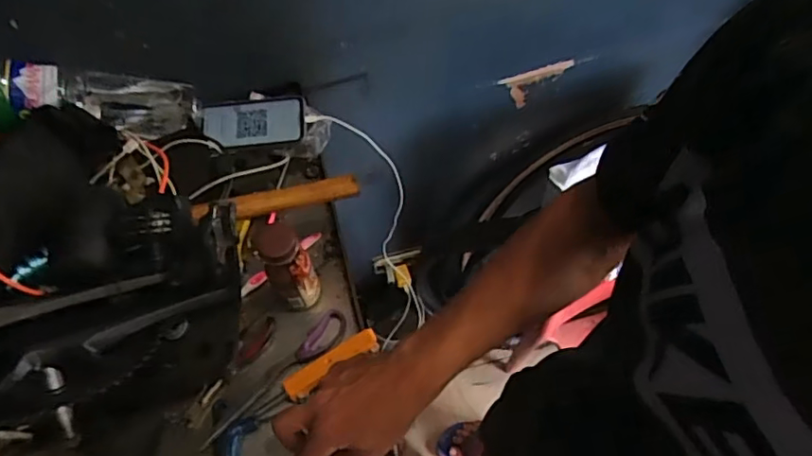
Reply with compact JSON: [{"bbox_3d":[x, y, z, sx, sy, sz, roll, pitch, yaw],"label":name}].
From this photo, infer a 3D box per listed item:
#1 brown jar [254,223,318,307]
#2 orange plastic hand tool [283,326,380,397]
[{"bbox_3d":[-0.129,0.044,0.634,0.055,0.149,0.056,-2,58,3],"label":"brown jar"},{"bbox_3d":[-0.080,0.145,0.613,0.110,0.013,0.023,-32,60,1],"label":"orange plastic hand tool"}]

